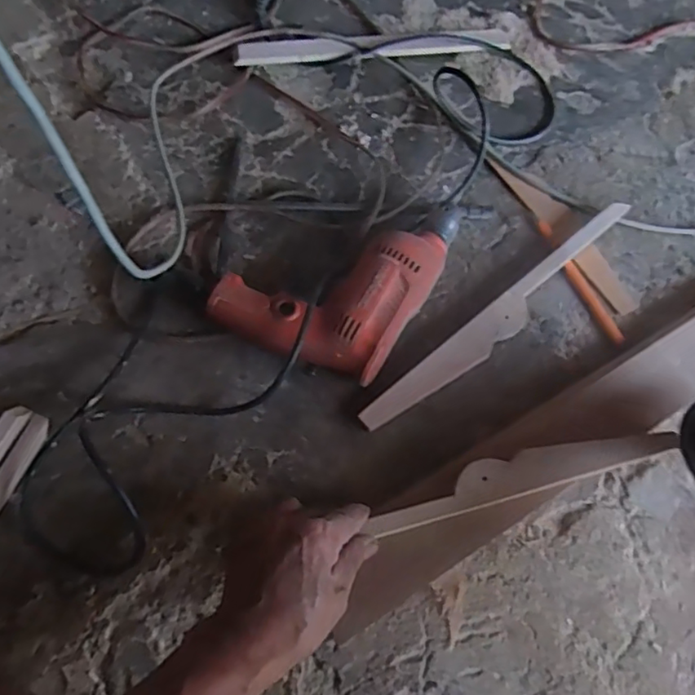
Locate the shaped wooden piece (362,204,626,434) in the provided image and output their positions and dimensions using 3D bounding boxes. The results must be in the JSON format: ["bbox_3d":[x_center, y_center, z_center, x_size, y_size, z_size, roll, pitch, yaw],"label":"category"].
[{"bbox_3d":[0.156,-0.033,0.595,0.360,0.025,0.036,-38,72,-18],"label":"shaped wooden piece"}]

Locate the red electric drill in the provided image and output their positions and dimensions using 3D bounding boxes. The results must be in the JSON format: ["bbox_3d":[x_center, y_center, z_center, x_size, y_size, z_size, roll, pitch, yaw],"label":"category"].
[{"bbox_3d":[0.000,-0.077,0.589,0.162,0.057,0.234,31,67,11],"label":"red electric drill"}]

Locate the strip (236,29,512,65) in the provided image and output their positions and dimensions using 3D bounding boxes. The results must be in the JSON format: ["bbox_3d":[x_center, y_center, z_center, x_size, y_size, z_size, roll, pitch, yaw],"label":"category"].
[{"bbox_3d":[0.037,-0.372,0.752,0.341,0.018,0.038,-8,66,-6],"label":"strip"}]

